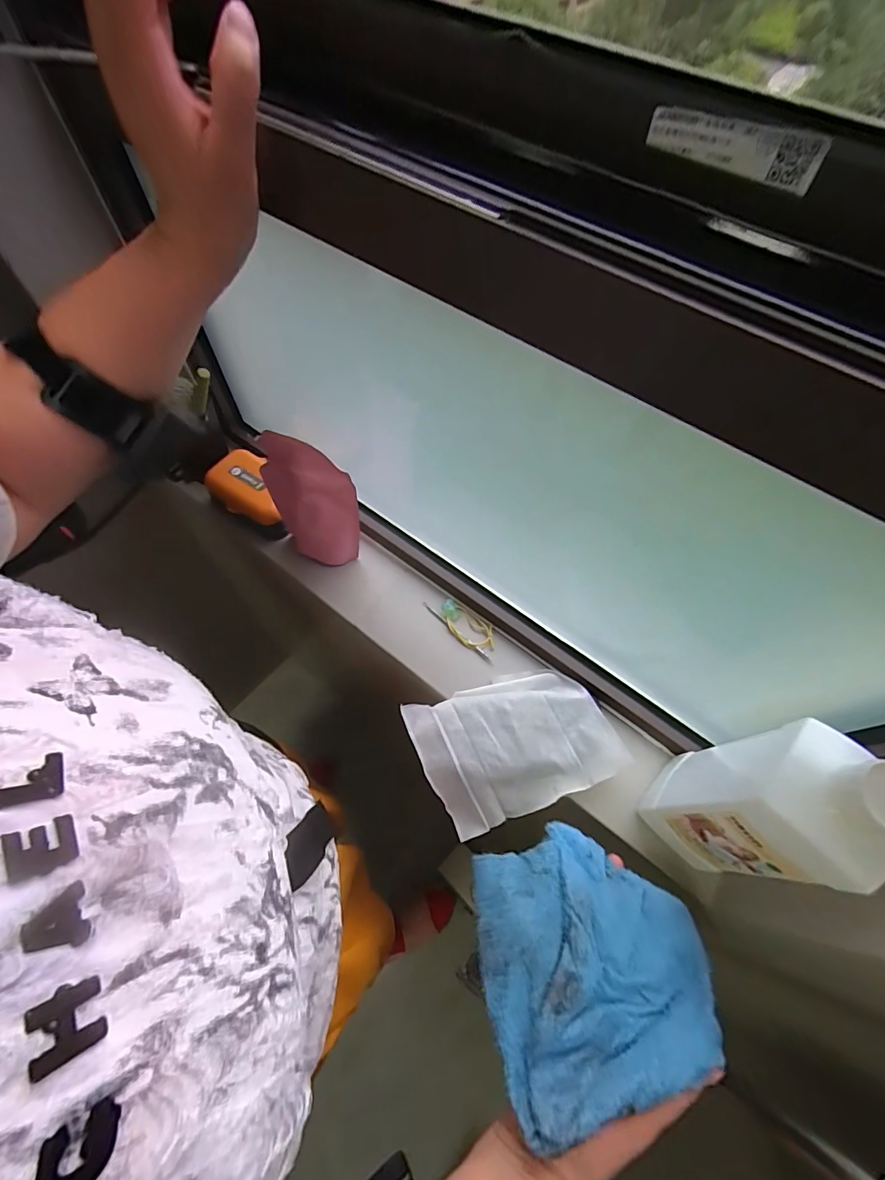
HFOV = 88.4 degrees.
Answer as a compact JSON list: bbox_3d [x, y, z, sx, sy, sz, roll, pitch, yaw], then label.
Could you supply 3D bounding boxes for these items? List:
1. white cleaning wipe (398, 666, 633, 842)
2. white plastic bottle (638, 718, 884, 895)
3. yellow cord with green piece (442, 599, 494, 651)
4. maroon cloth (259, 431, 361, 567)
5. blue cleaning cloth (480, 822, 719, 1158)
[{"bbox_3d":[0.073,0.161,0.488,0.197,0.048,0.141,-18,65,-12],"label":"white cleaning wipe"},{"bbox_3d":[0.246,0.163,0.349,0.073,0.223,0.078,40,68,17],"label":"white plastic bottle"},{"bbox_3d":[0.029,0.045,0.544,0.076,0.011,0.036,30,65,13],"label":"yellow cord with green piece"},{"bbox_3d":[-0.153,-0.097,0.515,0.115,0.176,0.027,25,58,9],"label":"maroon cloth"},{"bbox_3d":[0.111,0.266,0.338,0.162,0.067,0.148,-9,63,-7],"label":"blue cleaning cloth"}]

